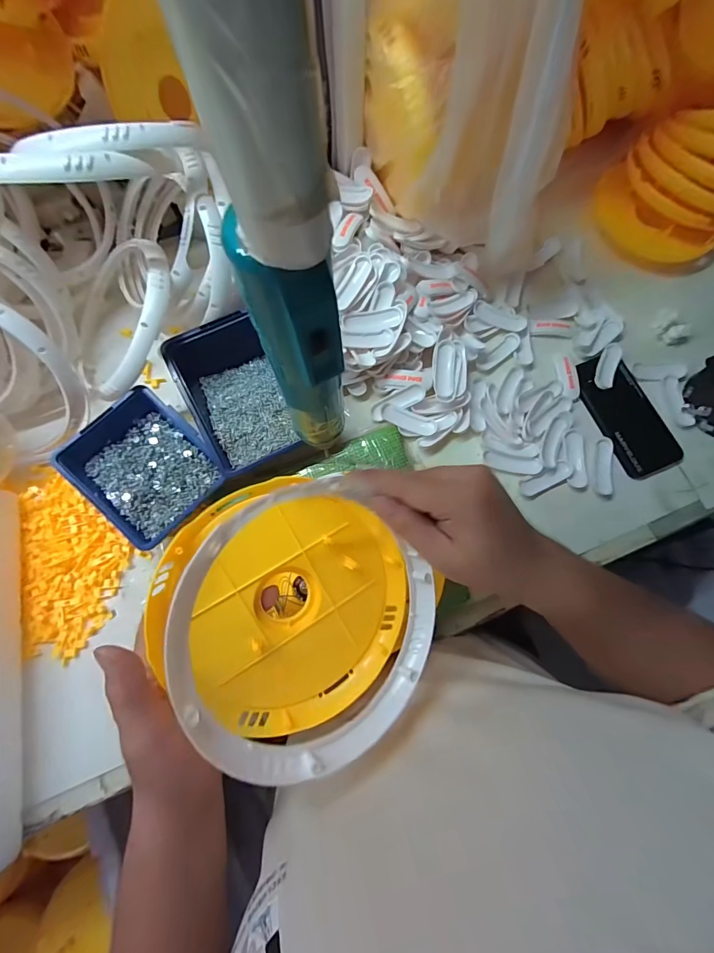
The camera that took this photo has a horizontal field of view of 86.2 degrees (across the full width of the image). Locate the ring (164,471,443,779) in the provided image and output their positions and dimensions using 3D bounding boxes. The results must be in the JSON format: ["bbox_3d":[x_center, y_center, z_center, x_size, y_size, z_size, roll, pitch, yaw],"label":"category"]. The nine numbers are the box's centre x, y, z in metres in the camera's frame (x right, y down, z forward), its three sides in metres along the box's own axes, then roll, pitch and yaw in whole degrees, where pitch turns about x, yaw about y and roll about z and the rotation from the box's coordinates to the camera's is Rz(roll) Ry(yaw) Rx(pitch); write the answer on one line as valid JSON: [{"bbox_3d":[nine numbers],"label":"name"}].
[{"bbox_3d":[-0.022,0.096,0.251,0.177,0.016,0.182,3,85,-33],"label":"ring"}]

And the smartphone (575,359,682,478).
[{"bbox_3d":[0.339,-0.080,0.471,0.081,0.012,0.157,-21,79,-6],"label":"smartphone"}]

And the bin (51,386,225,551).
[{"bbox_3d":[-0.226,-0.010,0.414,0.135,0.053,0.119,44,80,8],"label":"bin"}]

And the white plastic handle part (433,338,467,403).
[{"bbox_3d":[0.113,-0.127,0.464,0.038,0.018,0.078,3,77,-1],"label":"white plastic handle part"}]

